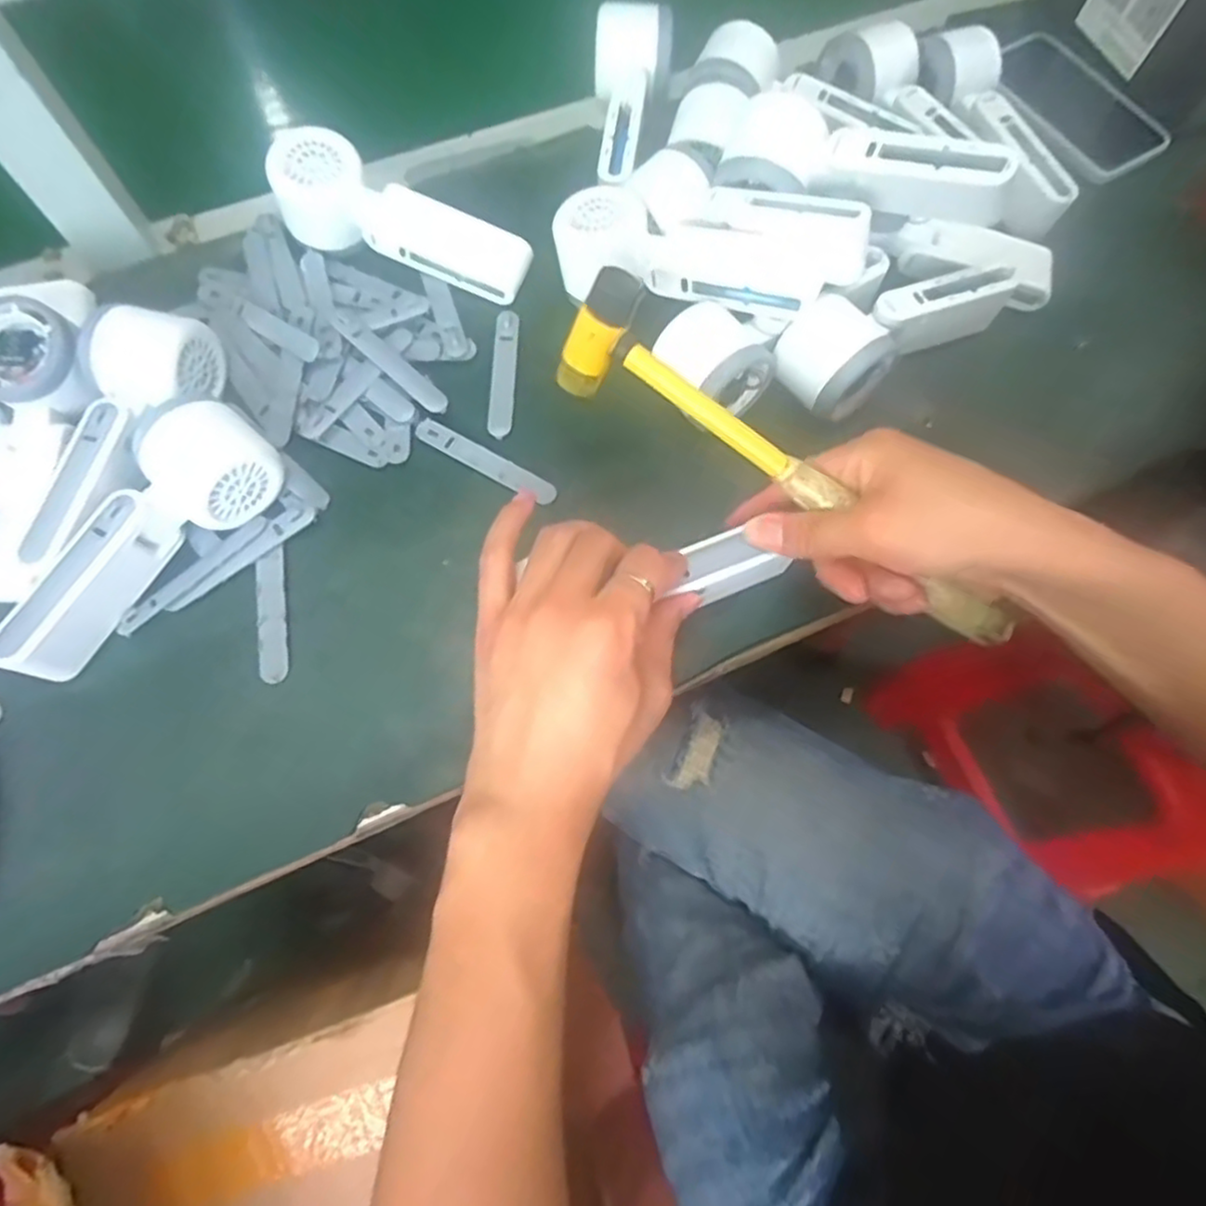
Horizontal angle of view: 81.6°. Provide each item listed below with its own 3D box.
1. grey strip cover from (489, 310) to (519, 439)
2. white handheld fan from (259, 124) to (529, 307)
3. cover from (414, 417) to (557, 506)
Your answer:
[{"bbox_3d":[-0.063,-0.149,0.446,0.015,0.004,0.092,1,69,-1],"label":"grey strip cover"},{"bbox_3d":[-0.133,-0.251,0.466,0.168,0.044,0.051,20,70,-10],"label":"white handheld fan"},{"bbox_3d":[-0.070,-0.086,0.422,0.093,0.005,0.015,28,71,9],"label":"cover"}]

